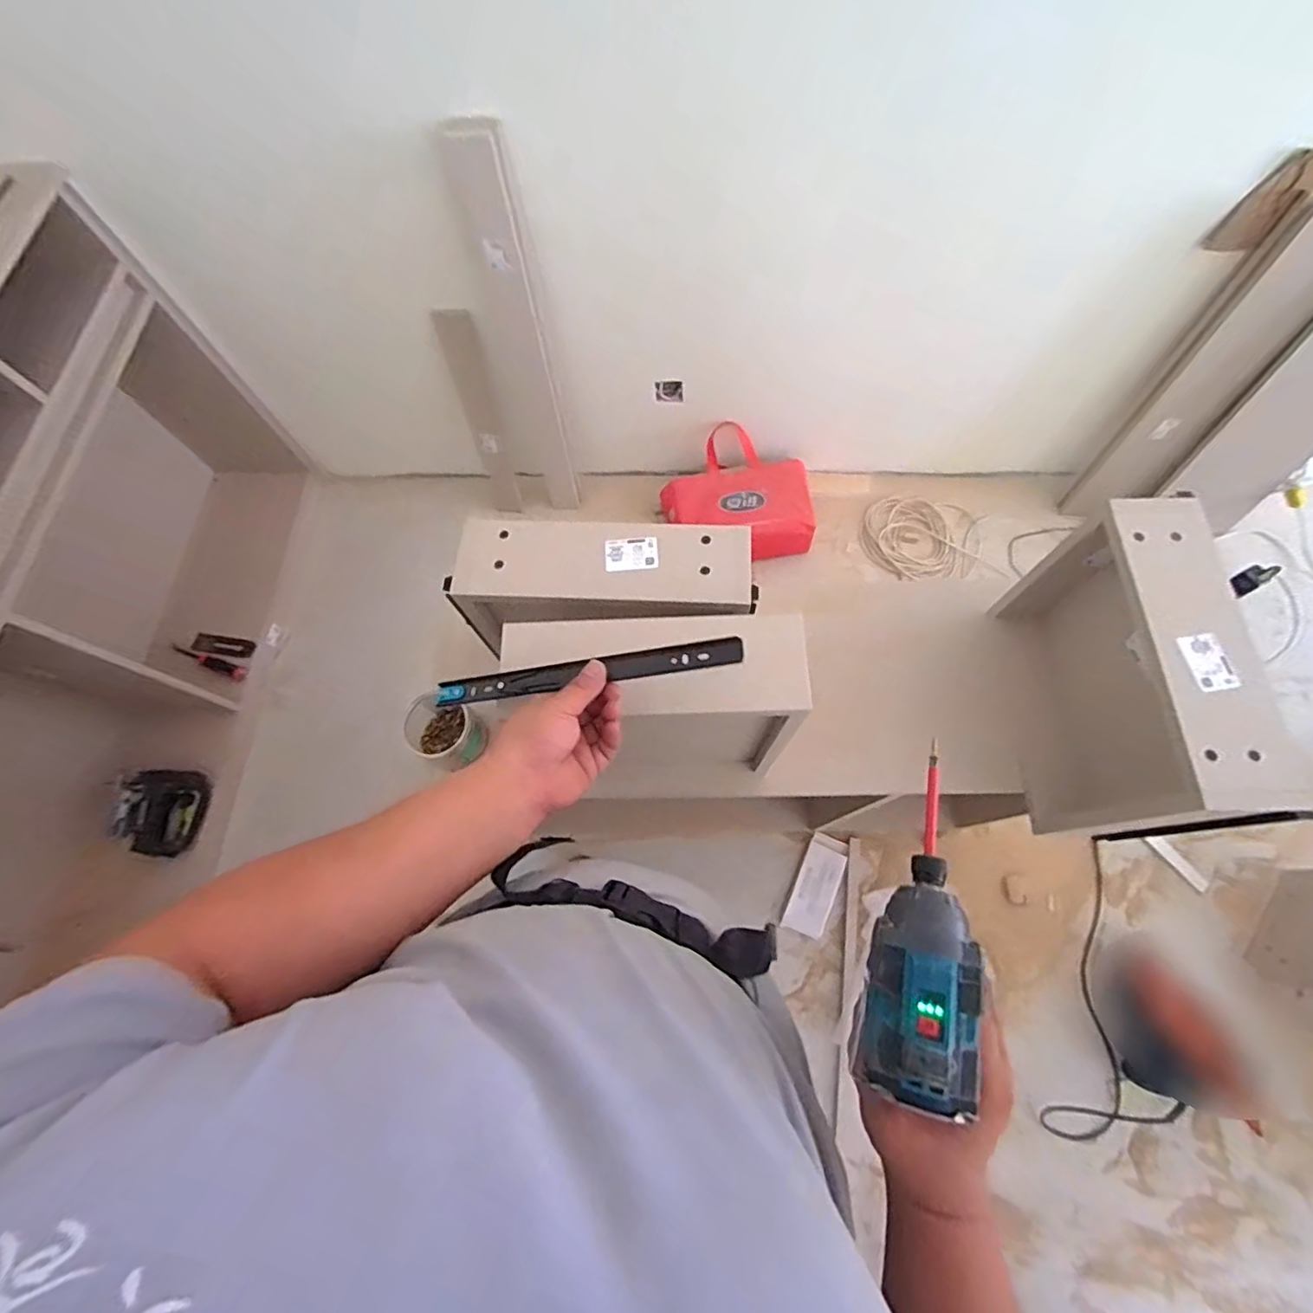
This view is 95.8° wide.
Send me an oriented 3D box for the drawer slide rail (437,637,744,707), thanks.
[{"bbox_3d":[-0.068,0.015,0.541,0.289,0.014,0.025,-9,68,15],"label":"drawer slide rail"}]

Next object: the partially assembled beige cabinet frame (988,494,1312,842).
[{"bbox_3d":[0.580,0.030,0.762,0.100,0.300,0.361,1,69,3],"label":"partially assembled beige cabinet frame"}]

